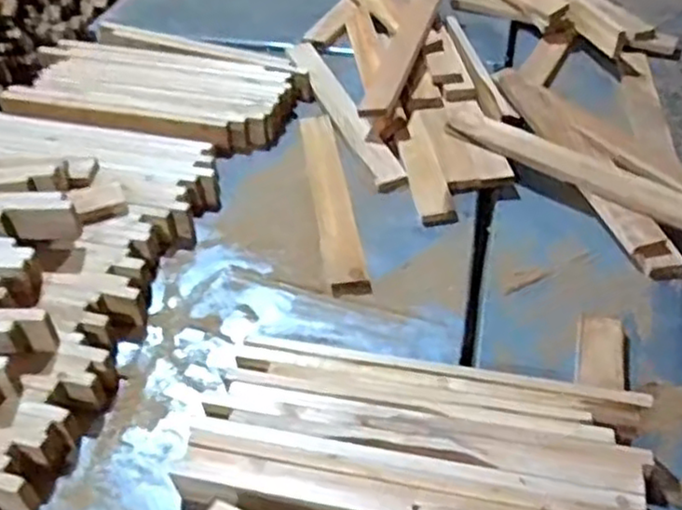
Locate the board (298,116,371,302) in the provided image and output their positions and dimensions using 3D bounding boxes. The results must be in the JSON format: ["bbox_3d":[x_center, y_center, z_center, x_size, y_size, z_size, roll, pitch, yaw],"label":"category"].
[{"bbox_3d":[-0.019,-0.108,1.194,0.058,0.026,0.454,-7,44,-5],"label":"board"}]

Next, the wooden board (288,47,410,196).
[{"bbox_3d":[-0.003,-0.298,1.392,0.059,0.023,0.549,-15,45,-13],"label":"wooden board"}]

